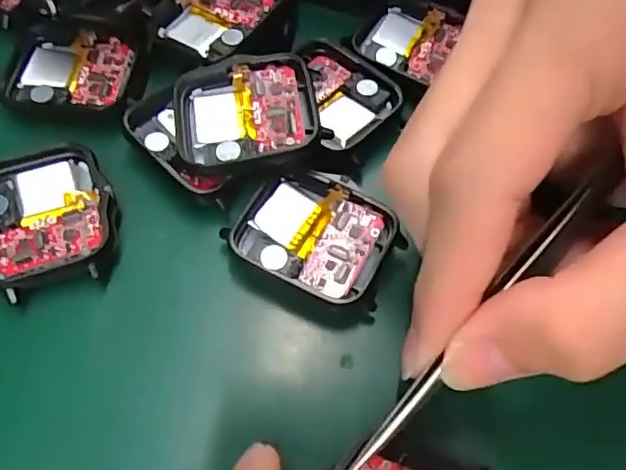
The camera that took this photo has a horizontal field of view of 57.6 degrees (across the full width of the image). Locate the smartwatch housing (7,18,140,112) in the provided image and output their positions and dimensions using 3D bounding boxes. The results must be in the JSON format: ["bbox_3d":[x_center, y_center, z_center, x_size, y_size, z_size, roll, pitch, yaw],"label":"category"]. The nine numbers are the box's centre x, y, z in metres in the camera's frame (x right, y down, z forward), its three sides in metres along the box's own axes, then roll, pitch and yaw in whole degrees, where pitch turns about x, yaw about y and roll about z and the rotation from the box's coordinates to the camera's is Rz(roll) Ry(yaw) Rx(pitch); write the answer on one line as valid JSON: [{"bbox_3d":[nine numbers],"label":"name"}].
[{"bbox_3d":[-0.082,-0.059,0.194,0.041,0.005,0.038,4,61,2],"label":"smartwatch housing"}]

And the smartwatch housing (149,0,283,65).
[{"bbox_3d":[-0.034,-0.074,0.197,0.042,0.010,0.041,29,64,15],"label":"smartwatch housing"}]

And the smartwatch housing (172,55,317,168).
[{"bbox_3d":[-0.021,-0.037,0.175,0.042,0.014,0.036,-7,61,-4],"label":"smartwatch housing"}]

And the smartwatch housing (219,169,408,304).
[{"bbox_3d":[0.001,-0.001,0.166,0.045,0.006,0.035,20,62,10],"label":"smartwatch housing"}]

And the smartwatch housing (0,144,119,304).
[{"bbox_3d":[-0.078,-0.007,0.166,0.037,0.006,0.043,-20,63,-11],"label":"smartwatch housing"}]

